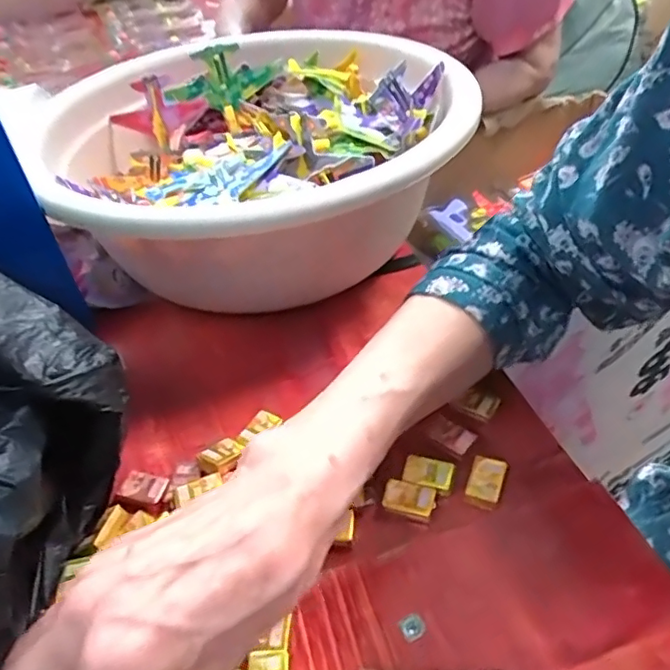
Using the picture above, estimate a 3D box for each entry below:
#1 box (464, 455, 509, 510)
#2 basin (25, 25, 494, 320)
[{"bbox_3d":[0.078,0.076,0.295,0.017,0.005,0.027,15,46,21],"label":"box"},{"bbox_3d":[-0.049,-0.132,0.448,0.294,0.130,0.313,-3,42,3],"label":"basin"}]

